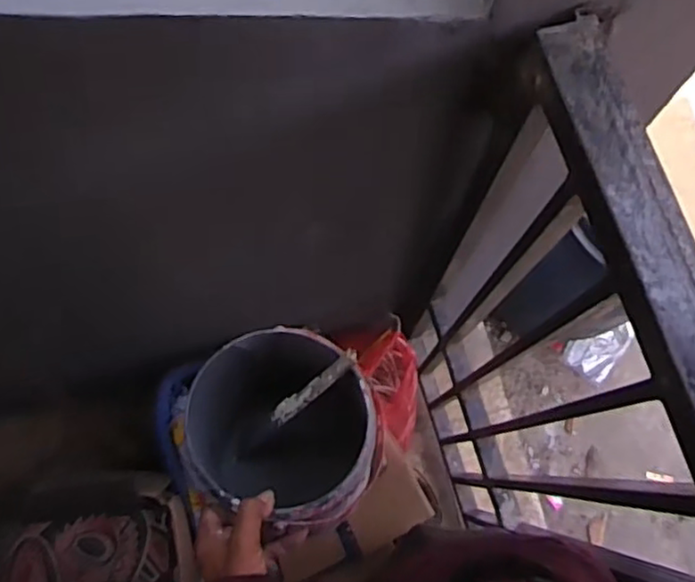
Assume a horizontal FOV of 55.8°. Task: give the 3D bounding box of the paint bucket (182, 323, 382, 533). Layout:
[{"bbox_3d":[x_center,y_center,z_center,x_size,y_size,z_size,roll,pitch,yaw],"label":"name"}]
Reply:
[{"bbox_3d":[-0.066,0.145,0.712,0.173,0.240,0.170,0,75,-2],"label":"paint bucket"}]

